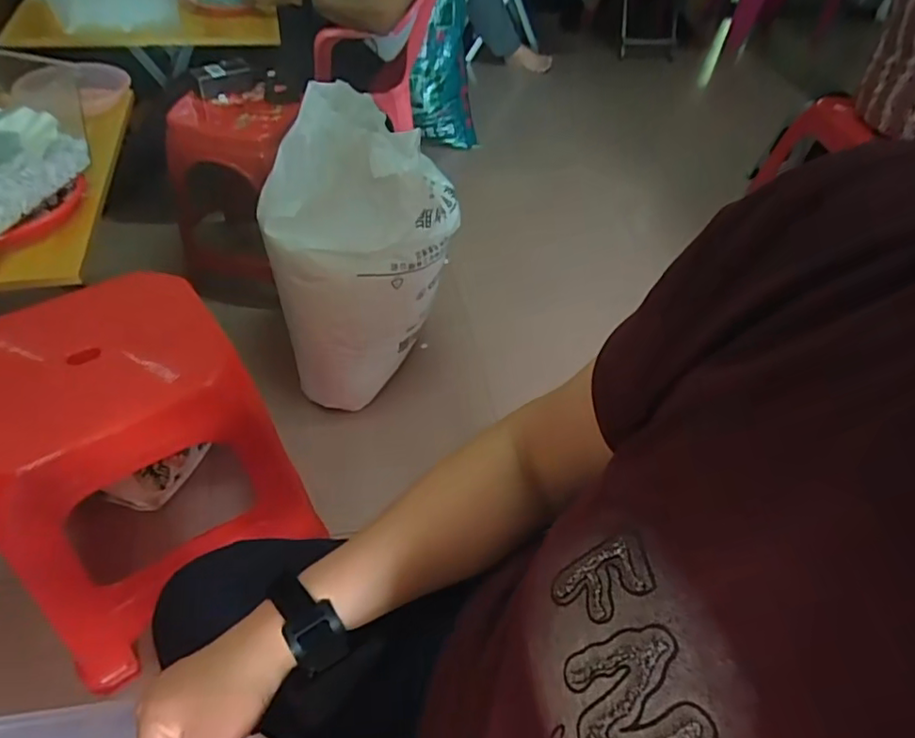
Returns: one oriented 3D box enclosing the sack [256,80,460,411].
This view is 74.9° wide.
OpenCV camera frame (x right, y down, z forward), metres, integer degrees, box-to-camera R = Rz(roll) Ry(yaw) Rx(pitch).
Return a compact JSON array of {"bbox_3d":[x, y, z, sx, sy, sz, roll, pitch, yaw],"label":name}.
[{"bbox_3d":[-0.194,-0.233,1.230,0.349,0.581,0.261,-25,55,-27],"label":"sack"}]

